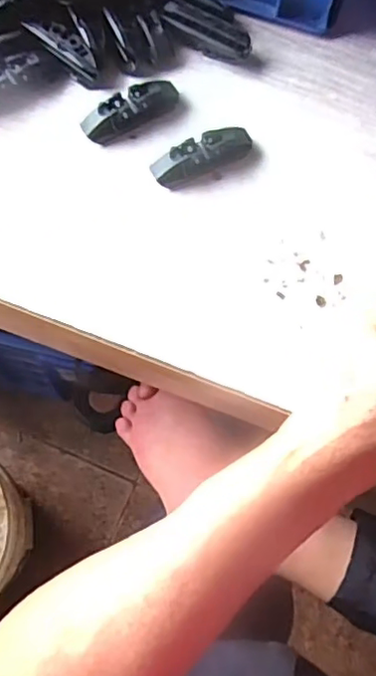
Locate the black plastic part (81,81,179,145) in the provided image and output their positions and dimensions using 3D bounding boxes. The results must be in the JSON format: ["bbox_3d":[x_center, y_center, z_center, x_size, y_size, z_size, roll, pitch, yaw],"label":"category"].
[{"bbox_3d":[-0.039,-0.157,0.415,0.069,0.016,0.021,-34,76,-13],"label":"black plastic part"}]

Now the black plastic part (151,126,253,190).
[{"bbox_3d":[0.010,-0.123,0.406,0.069,0.018,0.020,-26,74,-11],"label":"black plastic part"}]

